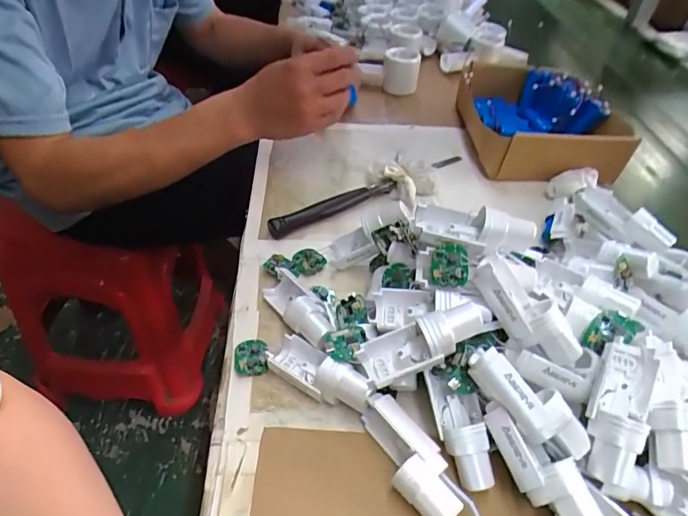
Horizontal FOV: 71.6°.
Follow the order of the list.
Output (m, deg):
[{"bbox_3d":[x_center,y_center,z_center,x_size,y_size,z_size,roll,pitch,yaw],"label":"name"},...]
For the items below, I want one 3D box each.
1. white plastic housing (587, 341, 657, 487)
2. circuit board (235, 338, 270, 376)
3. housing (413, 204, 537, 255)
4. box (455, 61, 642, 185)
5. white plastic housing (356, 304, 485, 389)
[{"bbox_3d":[0.185,0.103,0.320,0.036,0.033,0.091,20,64,12],"label":"white plastic housing"},{"bbox_3d":[-0.078,0.083,0.400,0.030,0.007,0.031,0,59,4],"label":"circuit board"},{"bbox_3d":[0.104,-0.024,0.383,0.093,0.028,0.036,15,45,8],"label":"housing"},{"bbox_3d":[0.276,-0.200,0.699,0.202,0.082,0.237,3,44,-3],"label":"box"},{"bbox_3d":[0.056,0.064,0.346,0.093,0.034,0.036,-31,43,20],"label":"white plastic housing"}]

